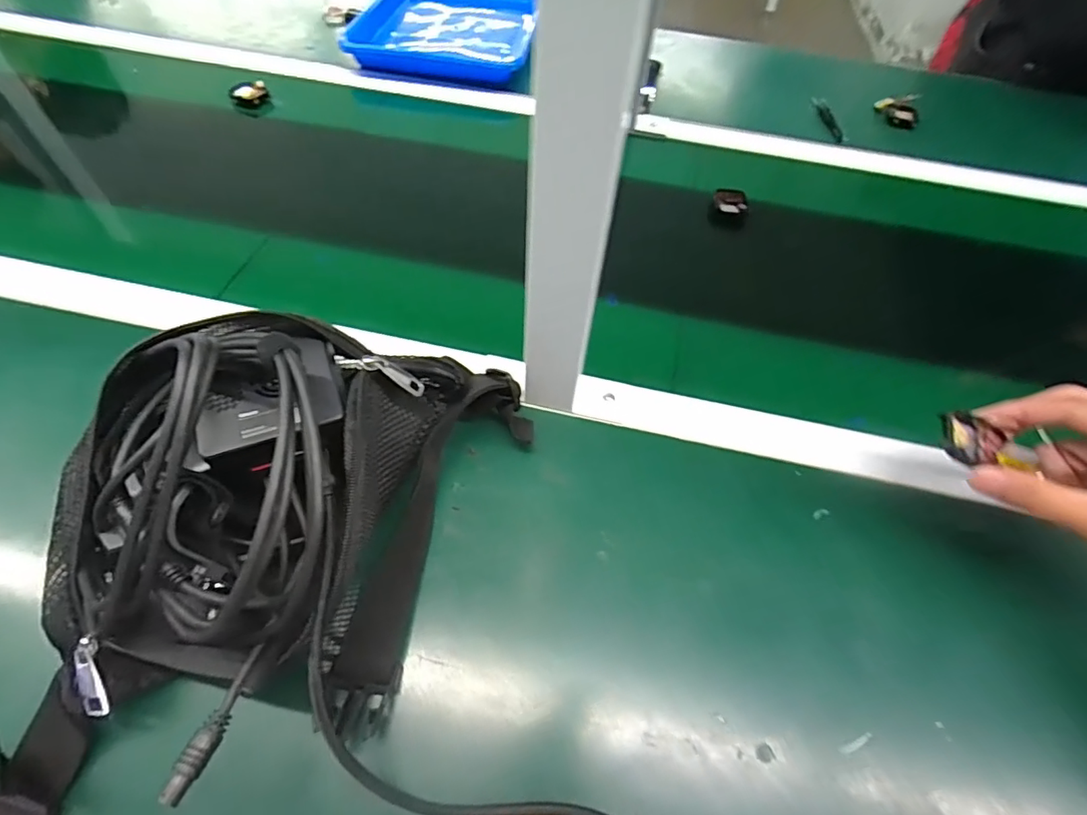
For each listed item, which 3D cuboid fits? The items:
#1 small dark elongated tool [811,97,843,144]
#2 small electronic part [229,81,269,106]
[{"bbox_3d":[0.387,-0.395,0.696,0.015,0.016,0.114,7,56,0],"label":"small dark elongated tool"},{"bbox_3d":[-0.370,-0.396,0.643,0.040,0.013,0.036,4,56,-2],"label":"small electronic part"}]

